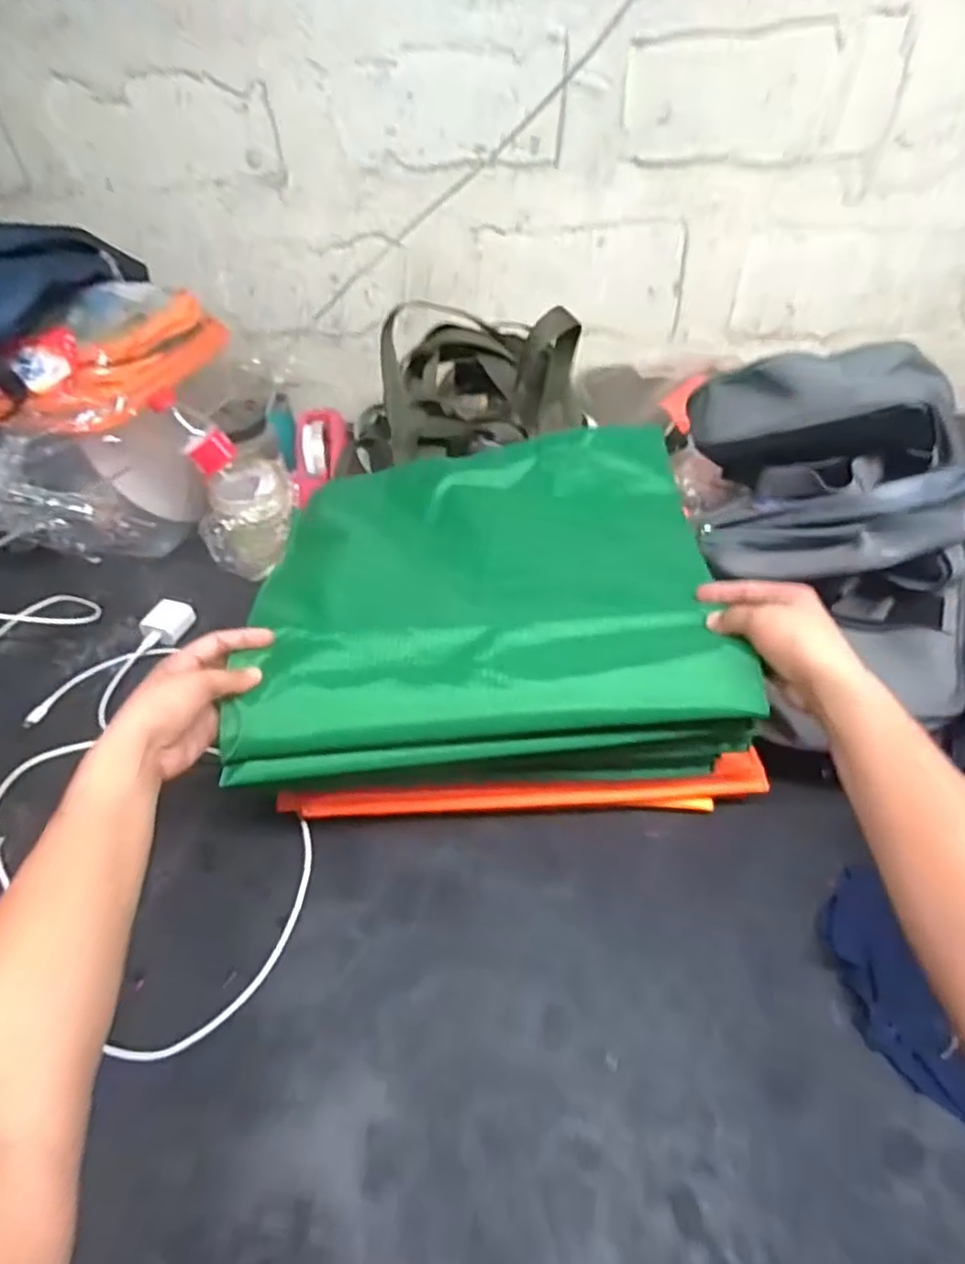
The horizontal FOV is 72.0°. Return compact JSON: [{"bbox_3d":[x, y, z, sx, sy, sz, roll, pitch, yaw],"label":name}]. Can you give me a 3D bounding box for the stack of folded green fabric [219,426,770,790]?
[{"bbox_3d":[0.007,-0.026,0.610,0.373,0.163,0.348,-3,44,2],"label":"stack of folded green fabric"}]

